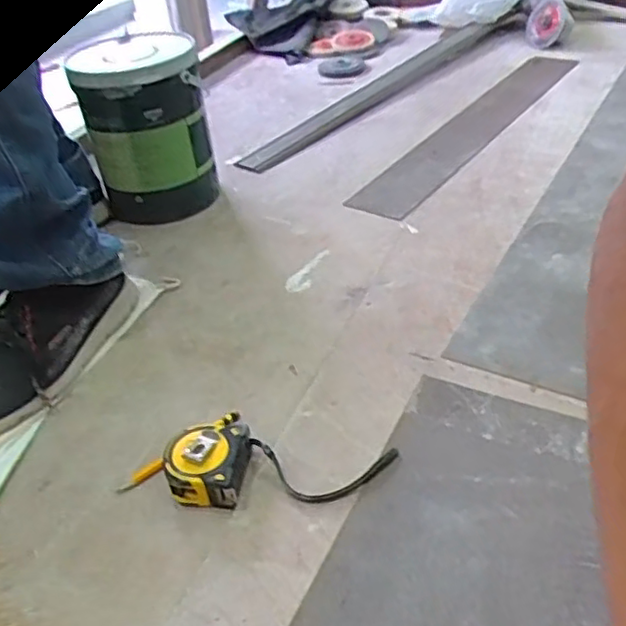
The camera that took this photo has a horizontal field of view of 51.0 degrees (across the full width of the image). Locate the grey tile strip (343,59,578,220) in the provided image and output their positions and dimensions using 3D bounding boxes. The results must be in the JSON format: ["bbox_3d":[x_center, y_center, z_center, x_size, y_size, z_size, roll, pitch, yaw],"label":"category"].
[{"bbox_3d":[0.279,-0.321,1.102,0.091,0.011,0.673,21,45,31],"label":"grey tile strip"}]

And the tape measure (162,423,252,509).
[{"bbox_3d":[-0.087,0.128,0.552,0.067,0.037,0.060,-3,38,4],"label":"tape measure"}]

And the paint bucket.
[{"bbox_3d":[-0.220,-0.240,0.887,0.153,0.234,0.190,-15,39,-11],"label":"paint bucket"}]

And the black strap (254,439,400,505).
[{"bbox_3d":[0.009,0.133,0.554,0.125,0.018,0.054,-2,38,5],"label":"black strap"}]

